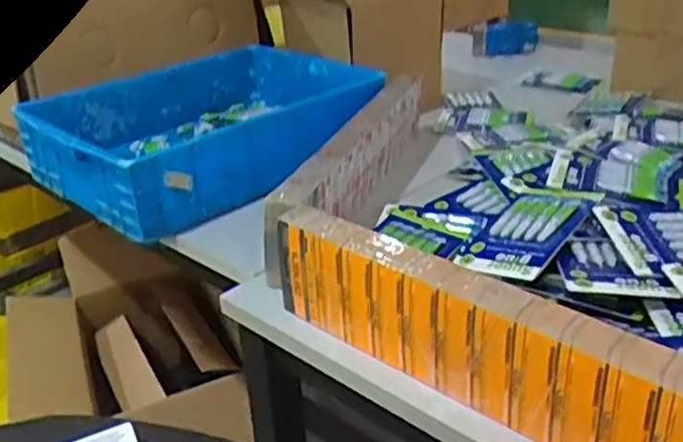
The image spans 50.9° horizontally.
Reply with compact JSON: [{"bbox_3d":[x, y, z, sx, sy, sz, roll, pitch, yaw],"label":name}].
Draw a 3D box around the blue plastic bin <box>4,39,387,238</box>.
[{"bbox_3d":[-0.210,-0.148,1.165,0.512,0.128,0.395,-21,32,-31],"label":"blue plastic bin"}]

